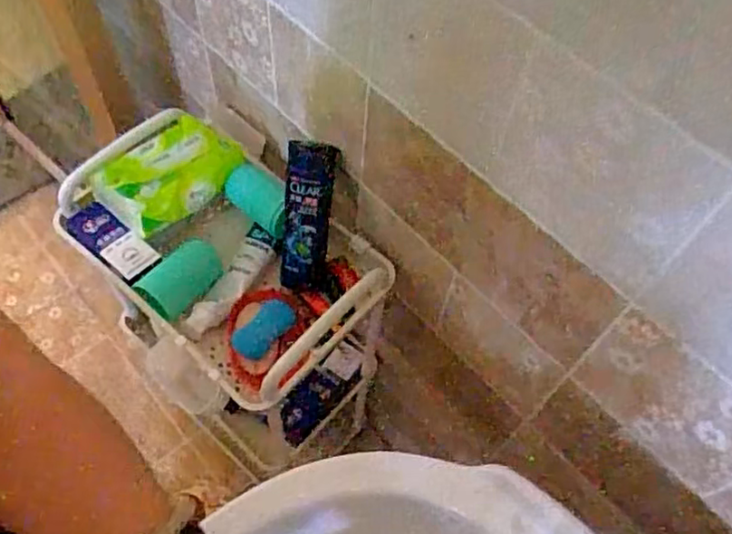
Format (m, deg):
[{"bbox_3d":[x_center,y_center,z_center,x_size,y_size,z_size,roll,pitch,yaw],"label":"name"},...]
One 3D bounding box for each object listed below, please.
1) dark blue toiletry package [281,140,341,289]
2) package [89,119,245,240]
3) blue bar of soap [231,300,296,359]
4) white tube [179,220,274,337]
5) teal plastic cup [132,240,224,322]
[{"bbox_3d":[-0.069,-0.058,0.737,0.056,0.167,0.024,7,15,0],"label":"dark blue toiletry package"},{"bbox_3d":[-0.237,-0.118,0.764,0.114,0.055,0.161,37,64,16],"label":"package"},{"bbox_3d":[-0.117,0.071,0.735,0.039,0.021,0.077,39,64,17],"label":"blue bar of soap"},{"bbox_3d":[-0.157,0.018,0.760,0.046,0.027,0.161,23,61,9],"label":"white tube"},{"bbox_3d":[-0.210,0.014,0.733,0.060,0.047,0.097,40,65,17],"label":"teal plastic cup"}]

